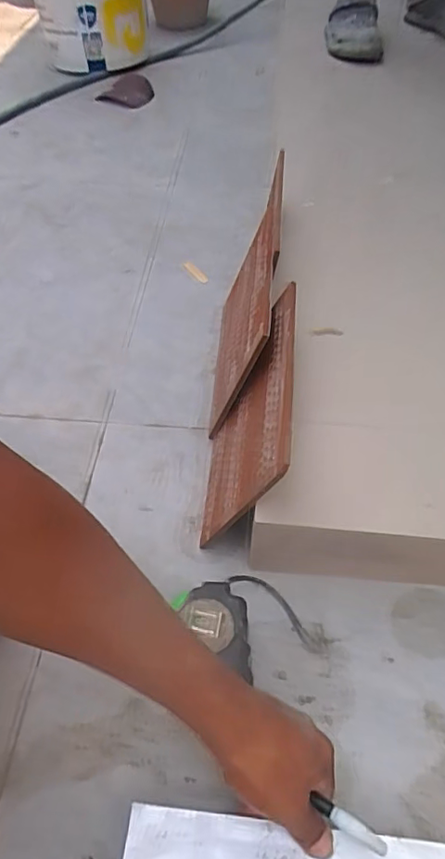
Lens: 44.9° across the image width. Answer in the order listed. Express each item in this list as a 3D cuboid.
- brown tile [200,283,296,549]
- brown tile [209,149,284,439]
[{"bbox_3d":[0.026,-0.017,0.580,0.013,0.178,0.241,20,52,-17],"label":"brown tile"},{"bbox_3d":[0.029,-0.178,0.697,0.014,0.184,0.341,18,54,-15],"label":"brown tile"}]

